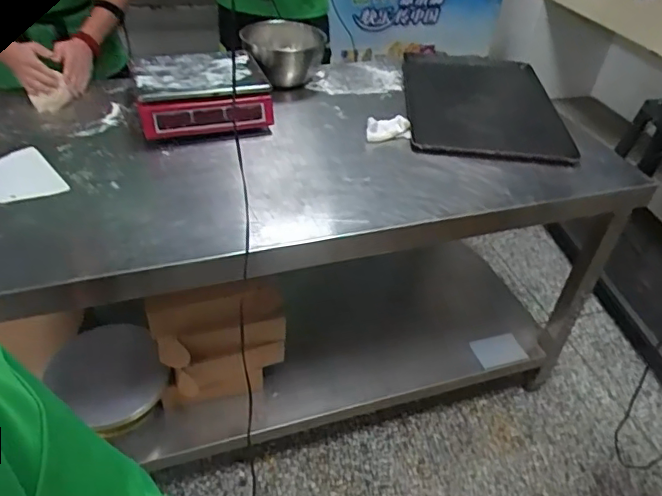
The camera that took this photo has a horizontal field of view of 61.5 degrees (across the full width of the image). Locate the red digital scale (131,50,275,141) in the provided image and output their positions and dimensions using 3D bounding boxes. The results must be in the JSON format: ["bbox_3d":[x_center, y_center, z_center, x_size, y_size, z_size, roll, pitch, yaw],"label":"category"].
[{"bbox_3d":[-0.317,-0.375,1.378,0.307,0.120,0.271,-8,41,-15],"label":"red digital scale"}]

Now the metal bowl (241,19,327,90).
[{"bbox_3d":[-0.129,-0.564,1.586,0.219,0.159,0.276,1,39,-4],"label":"metal bowl"}]

